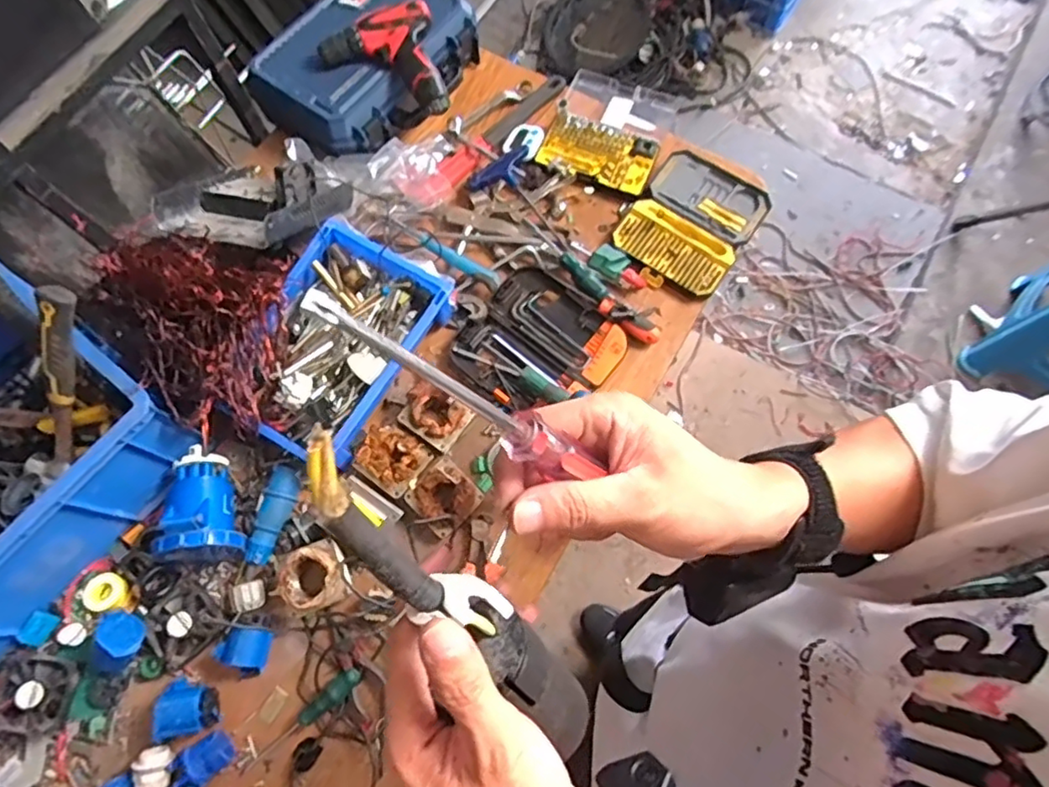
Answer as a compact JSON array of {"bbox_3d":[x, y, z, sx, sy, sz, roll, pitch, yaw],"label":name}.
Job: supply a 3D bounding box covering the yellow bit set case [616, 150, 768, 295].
[{"bbox_3d":[0.272,-0.284,0.980,0.188,0.024,0.227,35,75,14],"label":"yellow bit set case"}]

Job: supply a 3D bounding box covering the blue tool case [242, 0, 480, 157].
[{"bbox_3d":[-0.274,-0.569,1.029,0.262,0.096,0.372,34,74,13],"label":"blue tool case"}]

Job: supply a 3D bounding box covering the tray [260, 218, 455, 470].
[{"bbox_3d":[-0.268,-0.074,0.856,0.223,0.078,0.317,32,74,13],"label":"tray"}]

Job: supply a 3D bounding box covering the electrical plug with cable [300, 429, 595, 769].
[{"bbox_3d":[-0.027,0.085,0.245,0.027,0.022,0.178,-46,115,-14],"label":"electrical plug with cable"}]

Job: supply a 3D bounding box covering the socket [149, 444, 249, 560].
[{"bbox_3d":[-0.412,0.140,0.779,0.099,0.090,0.143,-3,70,1],"label":"socket"}]

